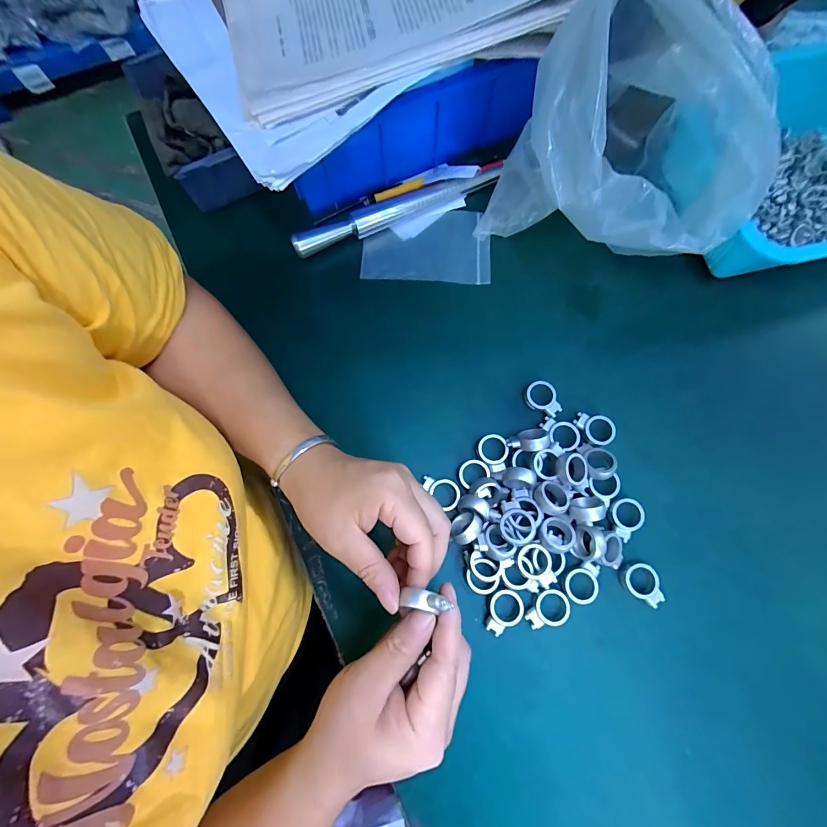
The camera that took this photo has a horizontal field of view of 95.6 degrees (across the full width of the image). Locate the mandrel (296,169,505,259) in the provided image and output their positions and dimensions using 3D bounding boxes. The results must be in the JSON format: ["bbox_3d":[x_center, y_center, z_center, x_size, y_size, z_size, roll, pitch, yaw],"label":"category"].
[{"bbox_3d":[-0.016,-0.201,0.371,0.213,0.023,0.019,-23,77,-5],"label":"mandrel"}]

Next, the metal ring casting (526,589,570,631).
[{"bbox_3d":[0.104,0.152,0.287,0.034,0.004,0.026,-42,79,-9],"label":"metal ring casting"}]

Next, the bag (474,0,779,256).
[{"bbox_3d":[0.146,-0.197,0.286,0.152,0.178,0.168,-15,76,-3],"label":"bag"}]

